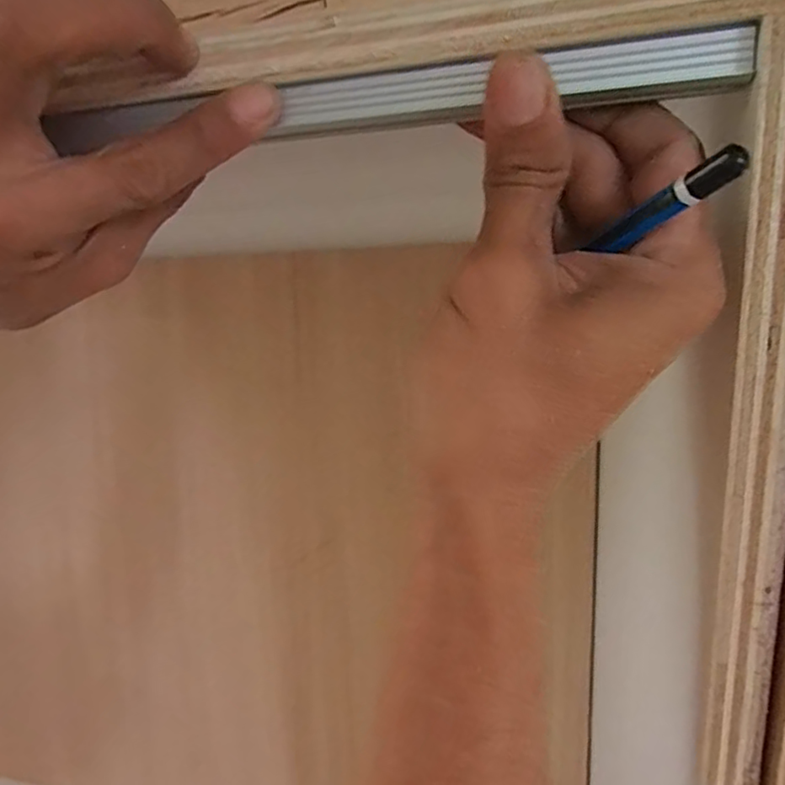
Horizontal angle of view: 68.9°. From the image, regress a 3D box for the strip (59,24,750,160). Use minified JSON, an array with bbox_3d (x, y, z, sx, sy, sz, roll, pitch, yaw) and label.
[{"bbox_3d":[-0.012,-0.091,0.181,0.221,0.015,0.009,1,15,14],"label":"strip"}]

